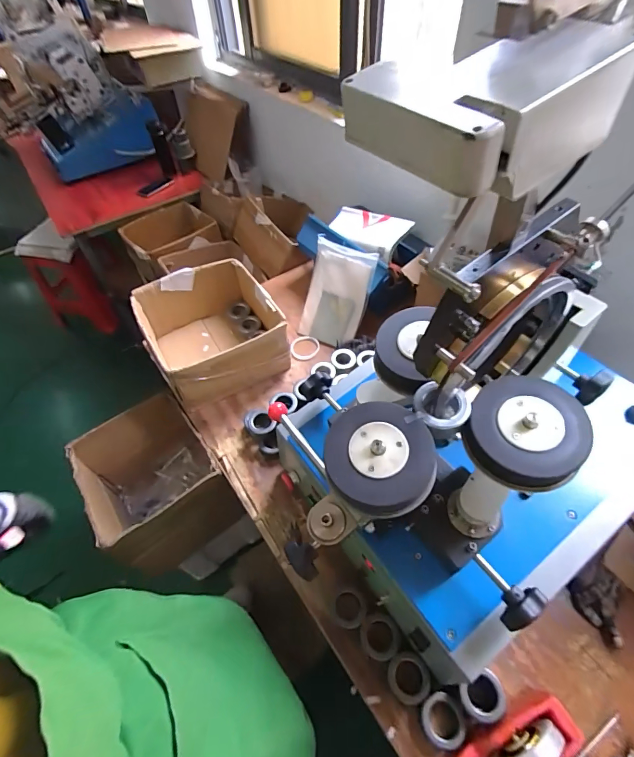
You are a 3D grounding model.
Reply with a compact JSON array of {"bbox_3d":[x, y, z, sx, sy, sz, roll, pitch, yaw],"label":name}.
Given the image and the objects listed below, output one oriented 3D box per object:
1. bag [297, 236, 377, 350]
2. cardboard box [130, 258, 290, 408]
[{"bbox_3d":[0.054,-0.239,1.103,0.181,0.278,0.028,22,21,20],"label":"bag"},{"bbox_3d":[-0.288,-0.127,1.045,0.325,0.185,0.339,-28,56,-17],"label":"cardboard box"}]

